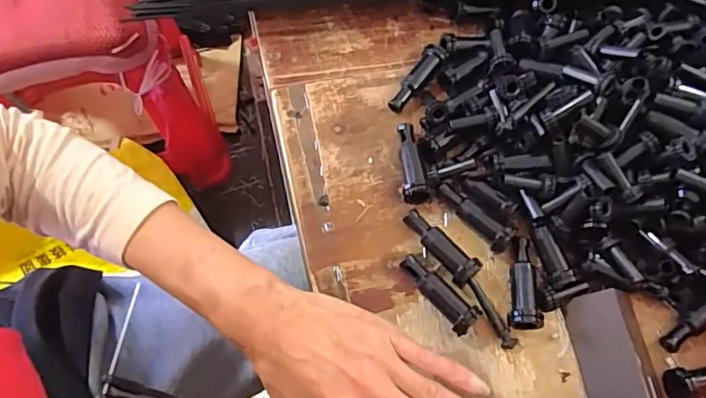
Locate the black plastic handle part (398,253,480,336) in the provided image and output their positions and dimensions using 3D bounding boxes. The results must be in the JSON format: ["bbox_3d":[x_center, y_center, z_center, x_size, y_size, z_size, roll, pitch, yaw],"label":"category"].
[{"bbox_3d":[0.060,0.067,0.388,0.020,0.019,0.065,-42,75,-17],"label":"black plastic handle part"}]

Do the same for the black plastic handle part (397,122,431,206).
[{"bbox_3d":[0.044,-0.030,0.428,0.021,0.024,0.069,-8,68,-5],"label":"black plastic handle part"}]

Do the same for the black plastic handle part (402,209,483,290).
[{"bbox_3d":[0.066,0.034,0.404,0.020,0.021,0.067,-36,73,-15],"label":"black plastic handle part"}]

